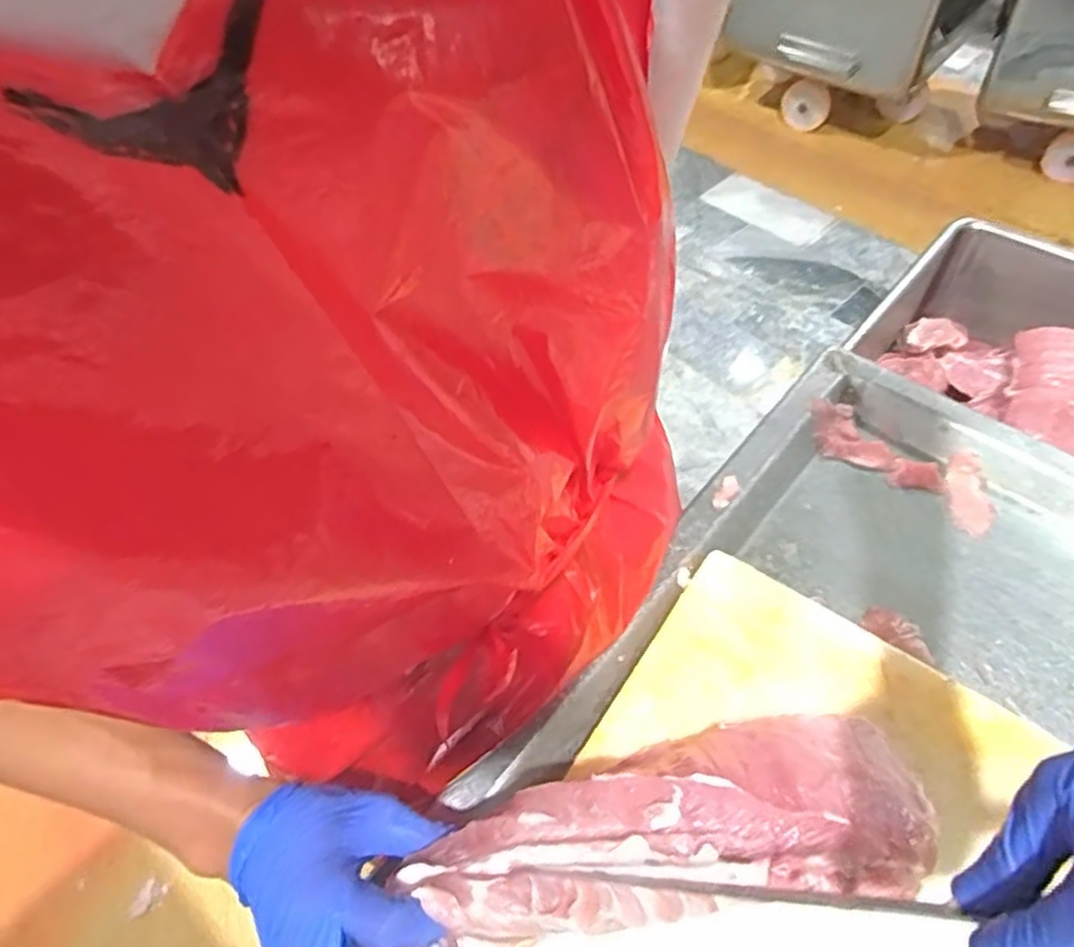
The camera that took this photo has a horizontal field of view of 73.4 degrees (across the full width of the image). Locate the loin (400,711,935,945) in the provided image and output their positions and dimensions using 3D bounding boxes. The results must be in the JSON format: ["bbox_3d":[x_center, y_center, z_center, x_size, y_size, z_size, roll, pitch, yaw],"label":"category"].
[{"bbox_3d":[0.082,0.189,0.388,0.288,0.054,0.100,-3,52,-18],"label":"loin"}]

